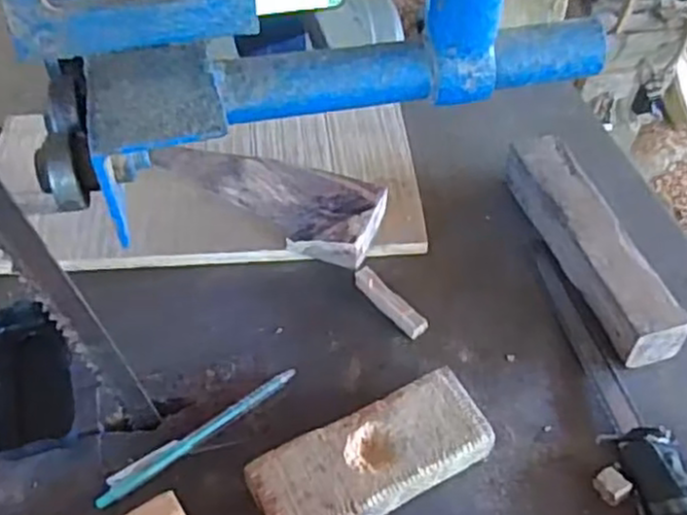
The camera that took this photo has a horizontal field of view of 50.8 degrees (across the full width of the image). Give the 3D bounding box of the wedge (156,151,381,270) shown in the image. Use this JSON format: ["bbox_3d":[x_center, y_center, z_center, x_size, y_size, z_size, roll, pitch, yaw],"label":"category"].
[{"bbox_3d":[-0.066,-0.047,0.552,0.191,0.029,0.059,17,51,14],"label":"wedge"}]

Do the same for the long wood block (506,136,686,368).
[{"bbox_3d":[0.178,-0.010,0.530,0.046,0.043,0.192,-13,50,-12],"label":"long wood block"}]

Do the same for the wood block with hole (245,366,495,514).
[{"bbox_3d":[0.018,0.121,0.426,0.138,0.029,0.058,-22,53,-18],"label":"wood block with hole"}]

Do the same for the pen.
[{"bbox_3d":[-0.090,0.109,0.450,0.138,0.007,0.014,-32,56,-25],"label":"pen"}]

